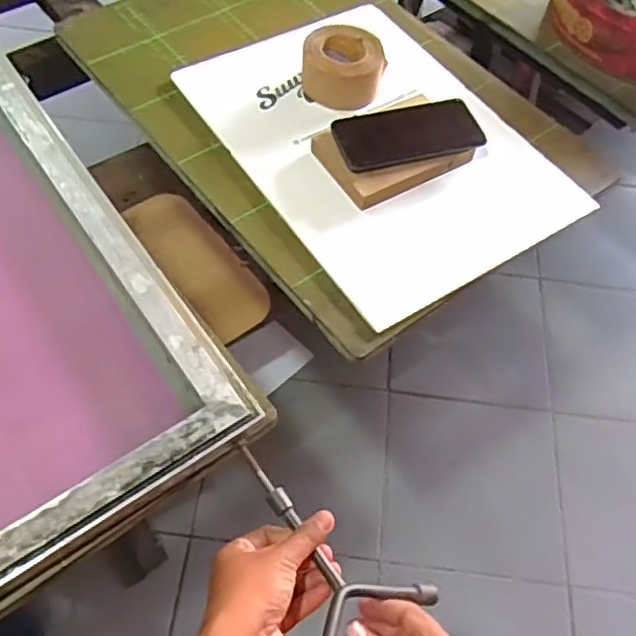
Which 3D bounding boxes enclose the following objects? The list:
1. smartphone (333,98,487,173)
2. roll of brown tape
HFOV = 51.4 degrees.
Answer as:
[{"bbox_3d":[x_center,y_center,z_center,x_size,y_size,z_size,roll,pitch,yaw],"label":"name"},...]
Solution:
[{"bbox_3d":[0.100,-0.196,0.713,0.159,0.014,0.077,-13,65,-13],"label":"smartphone"},{"bbox_3d":[0.029,-0.288,0.761,0.095,0.055,0.080,8,58,0],"label":"roll of brown tape"}]

